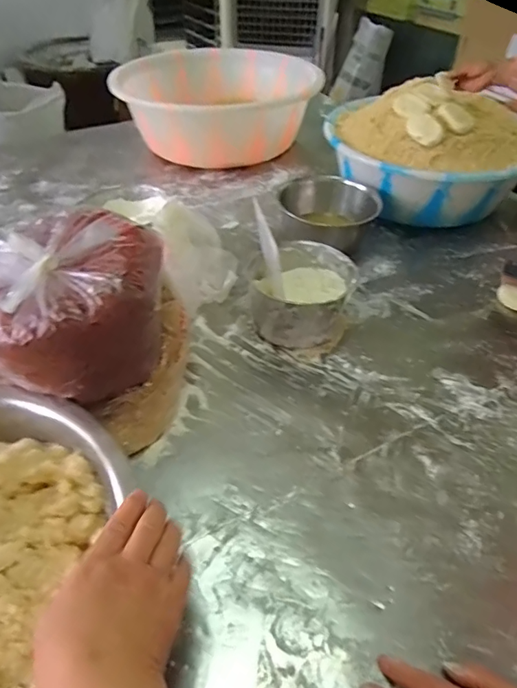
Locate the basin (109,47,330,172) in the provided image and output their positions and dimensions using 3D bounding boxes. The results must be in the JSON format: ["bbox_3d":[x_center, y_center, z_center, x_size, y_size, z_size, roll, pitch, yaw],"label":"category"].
[{"bbox_3d":[-0.096,-0.573,1.130,0.436,0.152,0.429,-6,43,-4],"label":"basin"}]

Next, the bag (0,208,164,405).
[{"bbox_3d":[-0.203,-0.047,0.511,0.186,0.126,0.188,6,45,6],"label":"bag"}]

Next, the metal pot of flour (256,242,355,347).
[{"bbox_3d":[0.065,-0.071,0.688,0.127,0.105,0.148,14,46,13],"label":"metal pot of flour"}]

